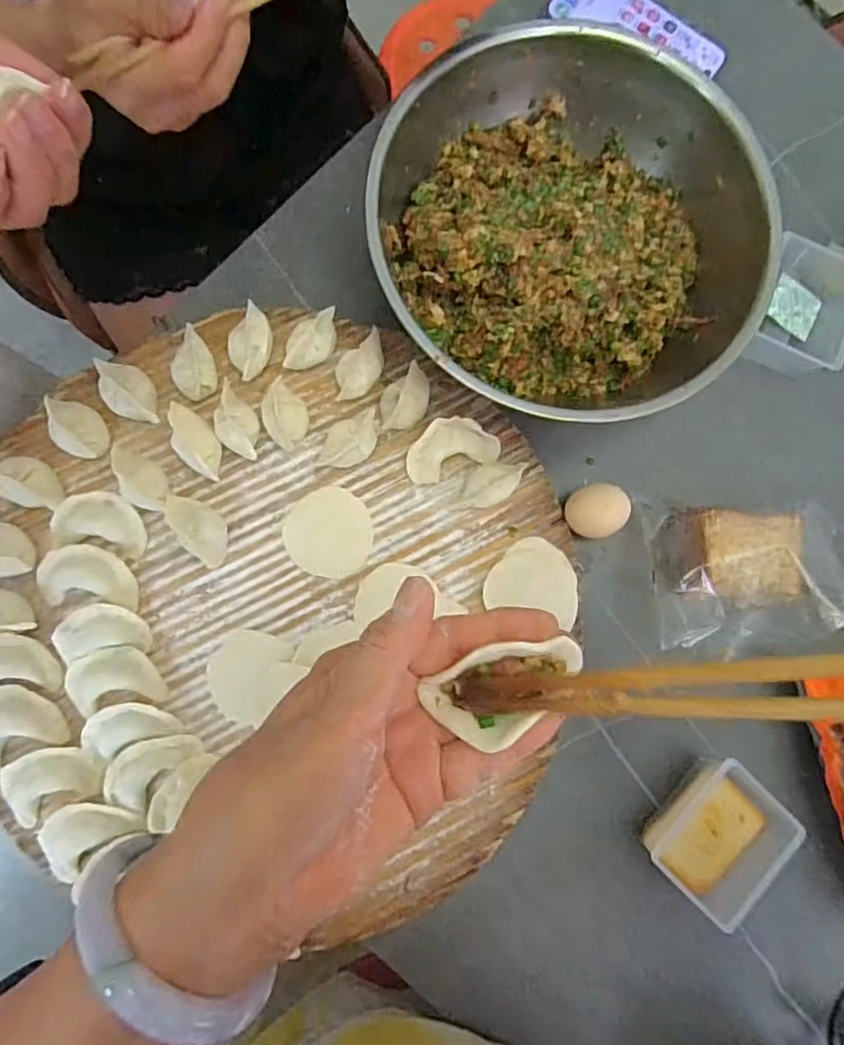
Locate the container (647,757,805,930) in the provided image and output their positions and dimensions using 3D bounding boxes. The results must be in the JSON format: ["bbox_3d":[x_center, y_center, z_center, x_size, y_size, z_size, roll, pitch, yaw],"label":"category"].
[{"bbox_3d":[0.204,0.217,0.422,0.076,0.046,0.088,45,81,0],"label":"container"}]

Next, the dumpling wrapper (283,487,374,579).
[{"bbox_3d":[-0.066,0.007,0.429,0.060,0.004,0.061,5,83,-5],"label":"dumpling wrapper"}]

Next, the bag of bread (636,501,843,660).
[{"bbox_3d":[0.242,0.038,0.438,0.149,0.043,0.106,2,83,-6],"label":"bag of bread"}]

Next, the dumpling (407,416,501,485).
[{"bbox_3d":[0.022,-0.054,0.434,0.067,0.025,0.038,-19,86,-8],"label":"dumpling"}]

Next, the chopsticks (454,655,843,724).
[{"bbox_3d":[0.136,0.051,0.183,0.257,0.017,0.027,-8,84,20],"label":"chopsticks"}]

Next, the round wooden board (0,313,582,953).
[{"bbox_3d":[-0.100,0.050,0.417,0.402,0.035,0.379,1,83,-6],"label":"round wooden board"}]

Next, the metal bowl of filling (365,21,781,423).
[{"bbox_3d":[0.096,-0.196,0.425,0.256,0.086,0.258,1,83,-6],"label":"metal bowl of filling"}]

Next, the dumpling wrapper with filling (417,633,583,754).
[{"bbox_3d":[0.033,0.063,0.229,0.059,0.019,0.035,-16,85,-8],"label":"dumpling wrapper with filling"}]

